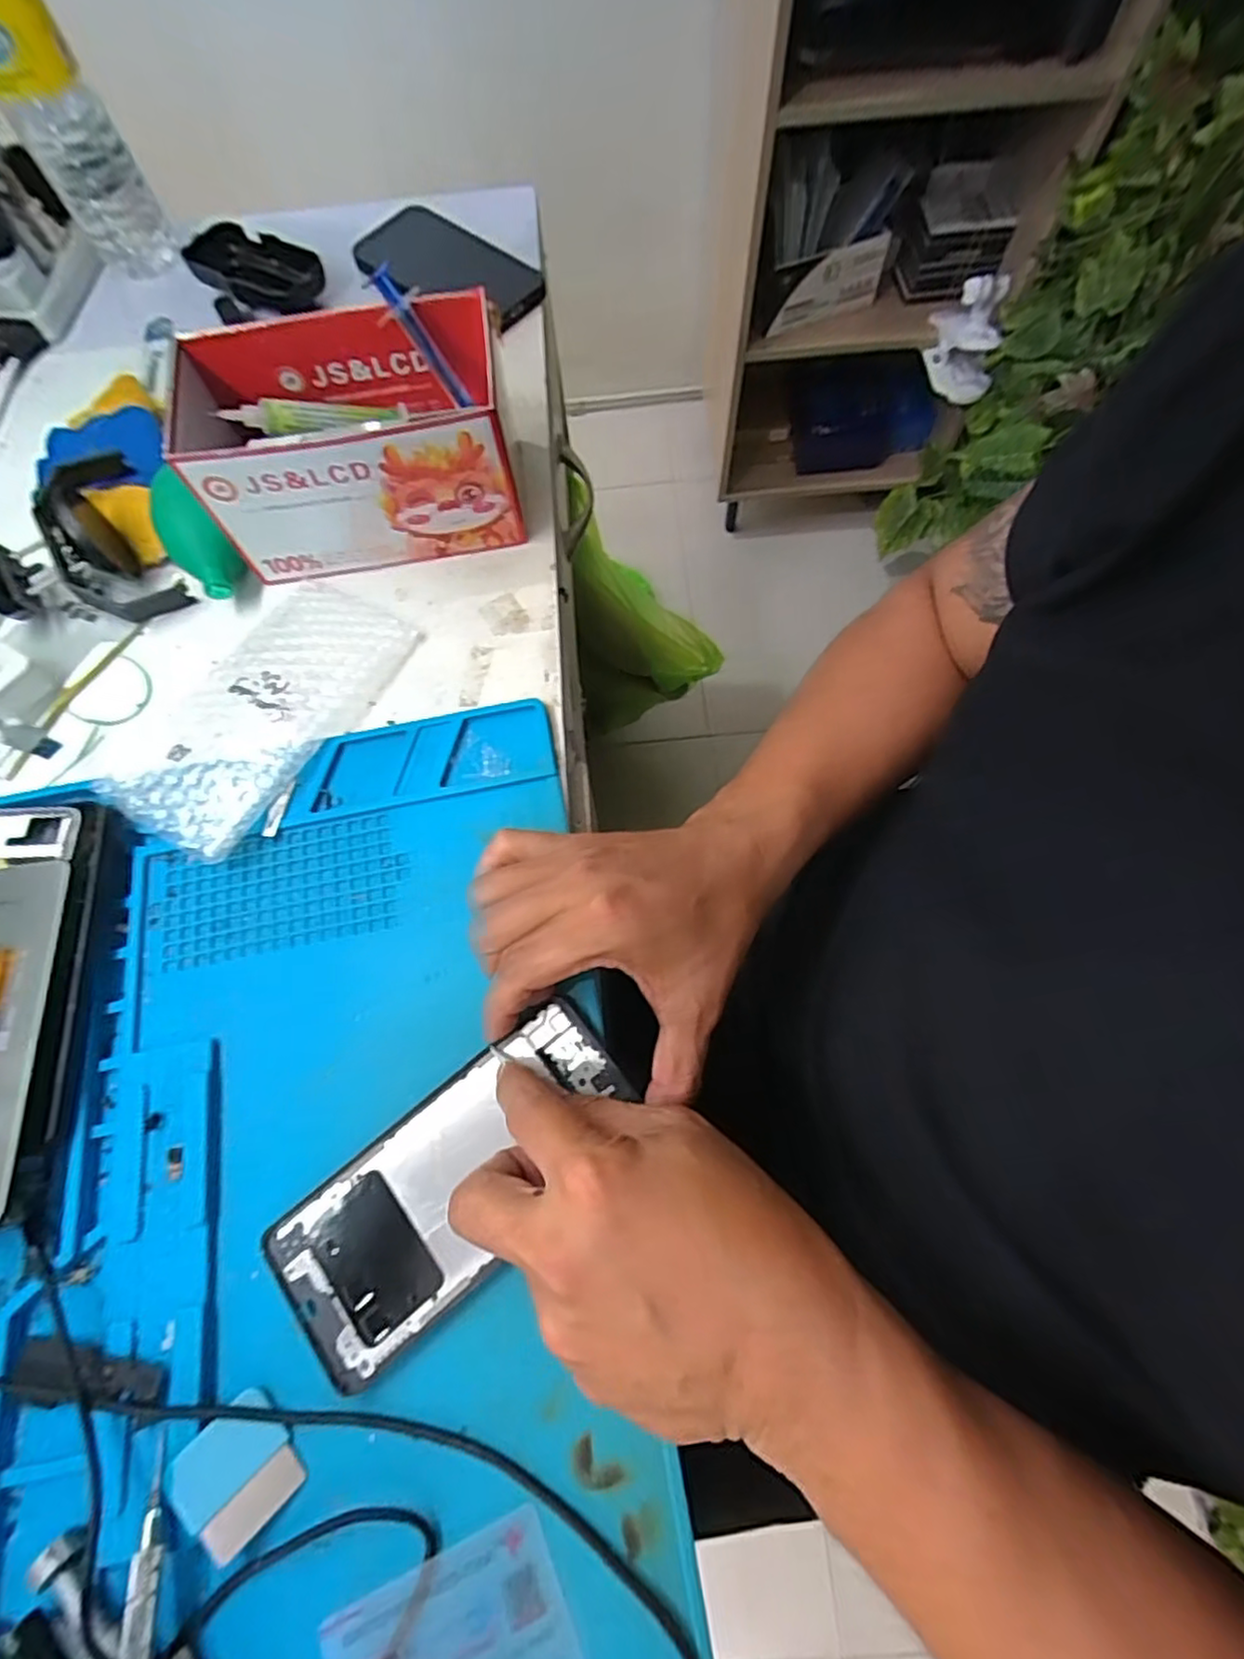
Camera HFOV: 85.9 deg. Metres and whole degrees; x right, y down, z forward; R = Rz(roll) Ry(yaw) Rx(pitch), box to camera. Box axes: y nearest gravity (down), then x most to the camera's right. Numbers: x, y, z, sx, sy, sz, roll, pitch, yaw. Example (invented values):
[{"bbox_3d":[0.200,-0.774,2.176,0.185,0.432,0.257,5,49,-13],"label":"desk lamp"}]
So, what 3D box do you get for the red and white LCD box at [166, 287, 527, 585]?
[{"bbox_3d":[-0.151,-0.224,0.388,0.165,0.088,0.102,-11,69,-2],"label":"red and white LCD box"}]

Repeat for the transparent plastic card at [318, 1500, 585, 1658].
[{"bbox_3d":[-0.063,0.301,0.247,0.086,0.004,0.054,-22,73,-9],"label":"transparent plastic card"}]

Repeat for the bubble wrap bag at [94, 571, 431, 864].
[{"bbox_3d":[-0.207,-0.071,0.378,0.100,0.018,0.172,31,74,13],"label":"bubble wrap bag"}]

